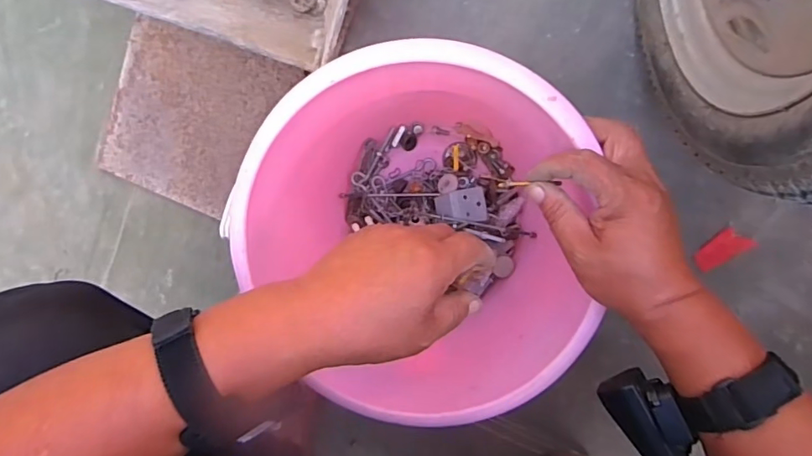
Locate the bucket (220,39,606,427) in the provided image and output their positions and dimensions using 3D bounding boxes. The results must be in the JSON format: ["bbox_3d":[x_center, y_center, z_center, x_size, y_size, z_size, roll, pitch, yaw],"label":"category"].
[{"bbox_3d":[0.017,-0.008,0.482,0.269,0.257,0.288,0,99,0],"label":"bucket"}]

